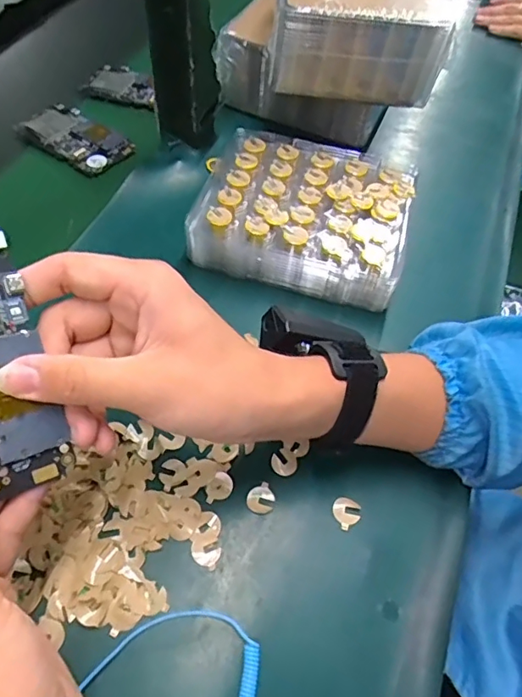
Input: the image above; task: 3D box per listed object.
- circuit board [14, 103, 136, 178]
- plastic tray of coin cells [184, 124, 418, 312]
[{"bbox_3d":[-0.194,-0.220,0.534,0.124,0.010,0.064,29,65,19],"label":"circuit board"},{"bbox_3d":[0.035,-0.120,0.449,0.183,0.056,0.151,12,61,10],"label":"plastic tray of coin cells"}]

